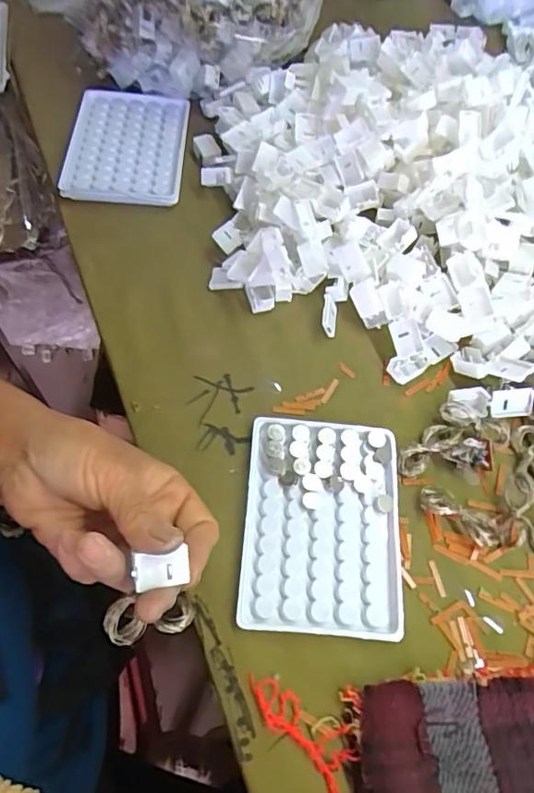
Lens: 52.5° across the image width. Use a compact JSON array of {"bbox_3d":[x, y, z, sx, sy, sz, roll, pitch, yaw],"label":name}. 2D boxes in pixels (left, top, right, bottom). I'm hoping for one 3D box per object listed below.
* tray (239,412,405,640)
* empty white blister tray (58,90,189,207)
[{"bbox_3d":[0.034,0.076,0.330,0.094,0.013,0.126,5,63,-2],"label":"tray"},{"bbox_3d":[-0.119,-0.216,0.461,0.094,0.013,0.126,2,63,-3],"label":"empty white blister tray"}]

